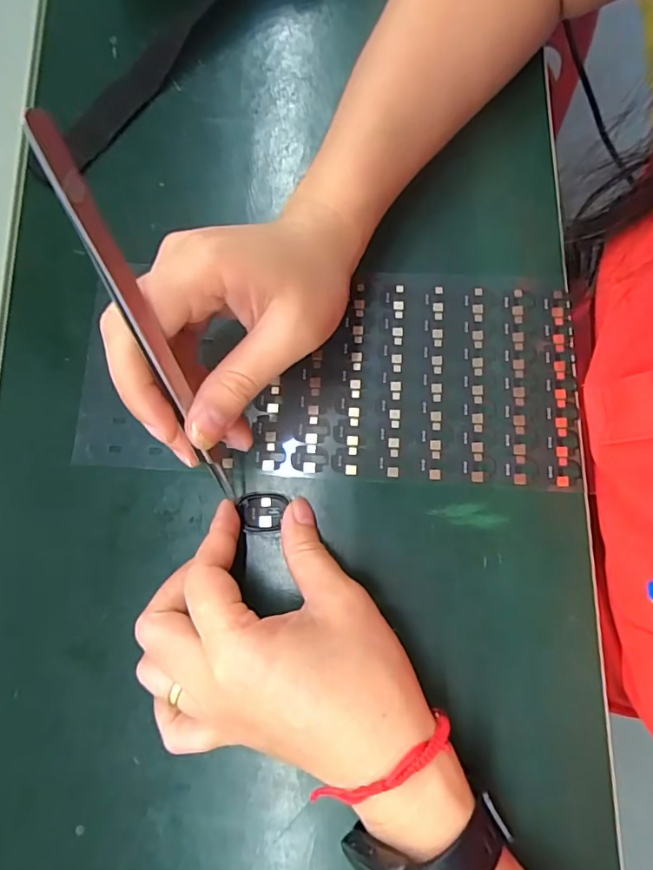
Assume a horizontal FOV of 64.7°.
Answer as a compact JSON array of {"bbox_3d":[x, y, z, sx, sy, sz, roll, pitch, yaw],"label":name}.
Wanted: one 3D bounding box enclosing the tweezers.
[{"bbox_3d":[-0.060,-0.030,0.184,0.008,0.148,0.008,-20,42,-3],"label":"tweezers"}]

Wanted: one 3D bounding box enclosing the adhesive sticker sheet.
[{"bbox_3d":[0.001,-0.032,0.267,0.253,0.005,0.107,3,78,1],"label":"adhesive sticker sheet"}]

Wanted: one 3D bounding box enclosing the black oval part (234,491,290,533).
[{"bbox_3d":[-0.031,0.038,0.254,0.022,0.004,0.019,-2,78,0],"label":"black oval part"}]

